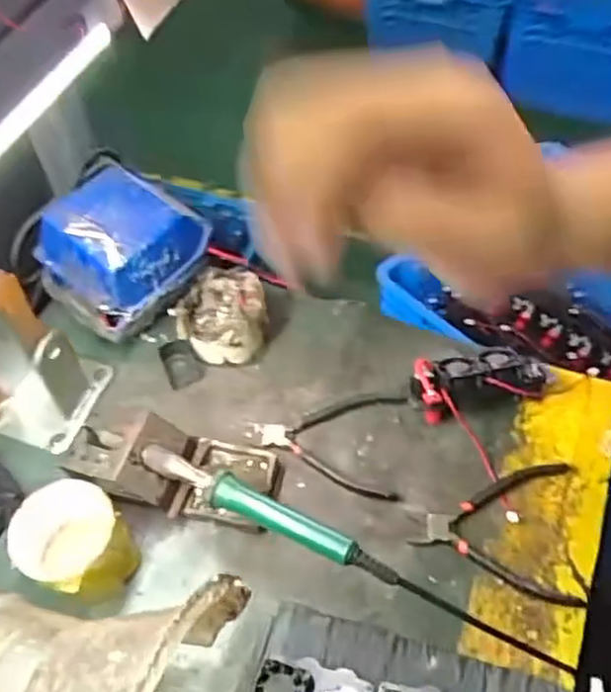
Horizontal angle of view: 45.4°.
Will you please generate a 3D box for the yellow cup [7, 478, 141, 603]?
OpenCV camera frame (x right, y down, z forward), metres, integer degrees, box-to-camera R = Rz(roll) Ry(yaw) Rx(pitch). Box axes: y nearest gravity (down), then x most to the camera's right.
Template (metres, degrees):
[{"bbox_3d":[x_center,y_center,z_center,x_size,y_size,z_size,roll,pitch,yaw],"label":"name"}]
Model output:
[{"bbox_3d":[-0.189,0.164,0.602,0.087,0.071,0.081,-1,54,1],"label":"yellow cup"}]

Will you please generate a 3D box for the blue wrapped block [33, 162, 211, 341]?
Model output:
[{"bbox_3d":[-0.180,-0.101,0.723,0.117,0.106,0.140,31,61,21],"label":"blue wrapped block"}]

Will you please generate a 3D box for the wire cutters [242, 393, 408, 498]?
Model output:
[{"bbox_3d":[0.018,0.085,0.686,0.144,0.009,0.107,6,55,6],"label":"wire cutters"}]

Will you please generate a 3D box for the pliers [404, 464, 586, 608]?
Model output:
[{"bbox_3d":[0.162,0.157,0.629,0.142,0.011,0.122,2,54,3],"label":"pliers"}]

